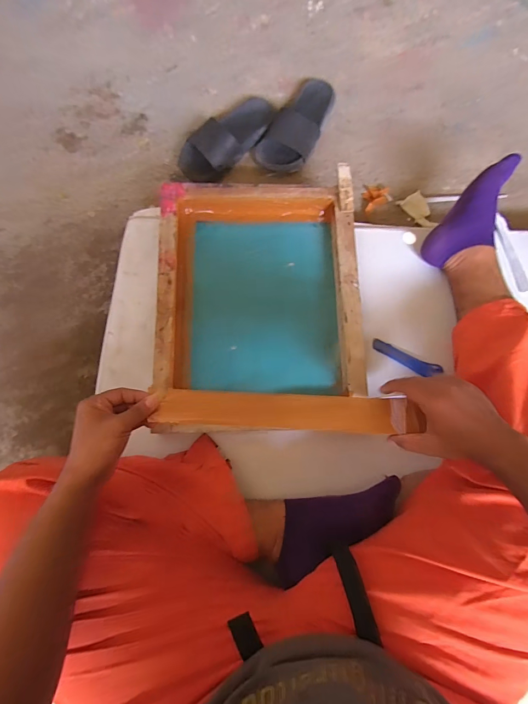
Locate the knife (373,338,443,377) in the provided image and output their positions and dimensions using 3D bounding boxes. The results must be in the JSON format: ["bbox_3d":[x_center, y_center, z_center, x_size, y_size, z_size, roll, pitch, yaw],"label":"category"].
[{"bbox_3d":[0.273,0.014,0.657,0.134,0.021,0.032,27,82,2],"label":"knife"}]

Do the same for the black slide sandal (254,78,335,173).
[{"bbox_3d":[0.084,-0.542,0.808,0.114,0.056,0.259,30,80,2],"label":"black slide sandal"}]

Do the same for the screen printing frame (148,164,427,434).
[{"bbox_3d":[0.022,-0.098,0.640,0.420,0.060,0.435,0,82,-2],"label":"screen printing frame"}]

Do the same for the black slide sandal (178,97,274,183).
[{"bbox_3d":[-0.097,-0.489,0.789,0.110,0.063,0.232,44,81,5],"label":"black slide sandal"}]

